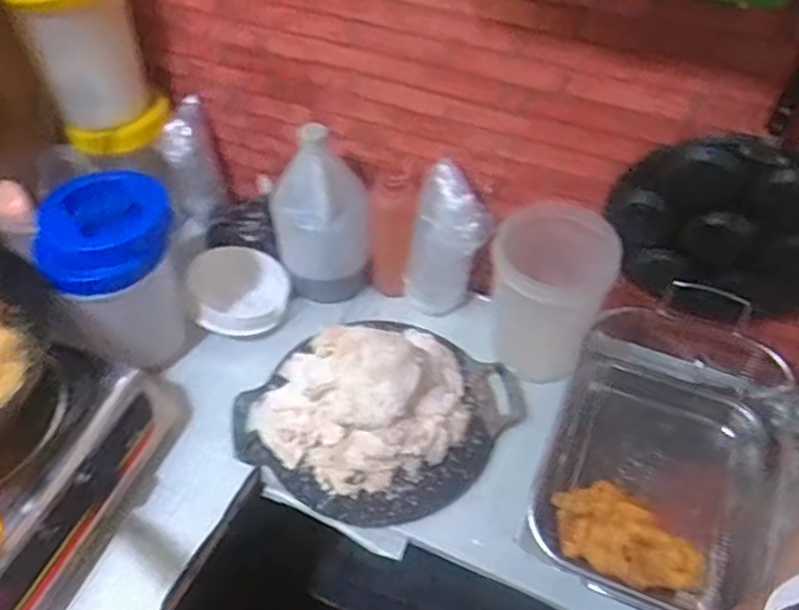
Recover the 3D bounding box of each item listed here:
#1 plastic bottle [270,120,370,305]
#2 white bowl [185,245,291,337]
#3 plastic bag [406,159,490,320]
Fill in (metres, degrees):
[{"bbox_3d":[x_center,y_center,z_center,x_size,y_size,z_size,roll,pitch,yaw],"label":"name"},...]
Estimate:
[{"bbox_3d":[-0.116,-0.129,1.014,0.141,0.277,0.112,-7,48,-9],"label":"plastic bottle"},{"bbox_3d":[-0.254,-0.022,1.080,0.149,0.080,0.163,1,47,-1],"label":"white bowl"},{"bbox_3d":[0.067,-0.083,1.000,0.103,0.250,0.093,4,47,1],"label":"plastic bag"}]

